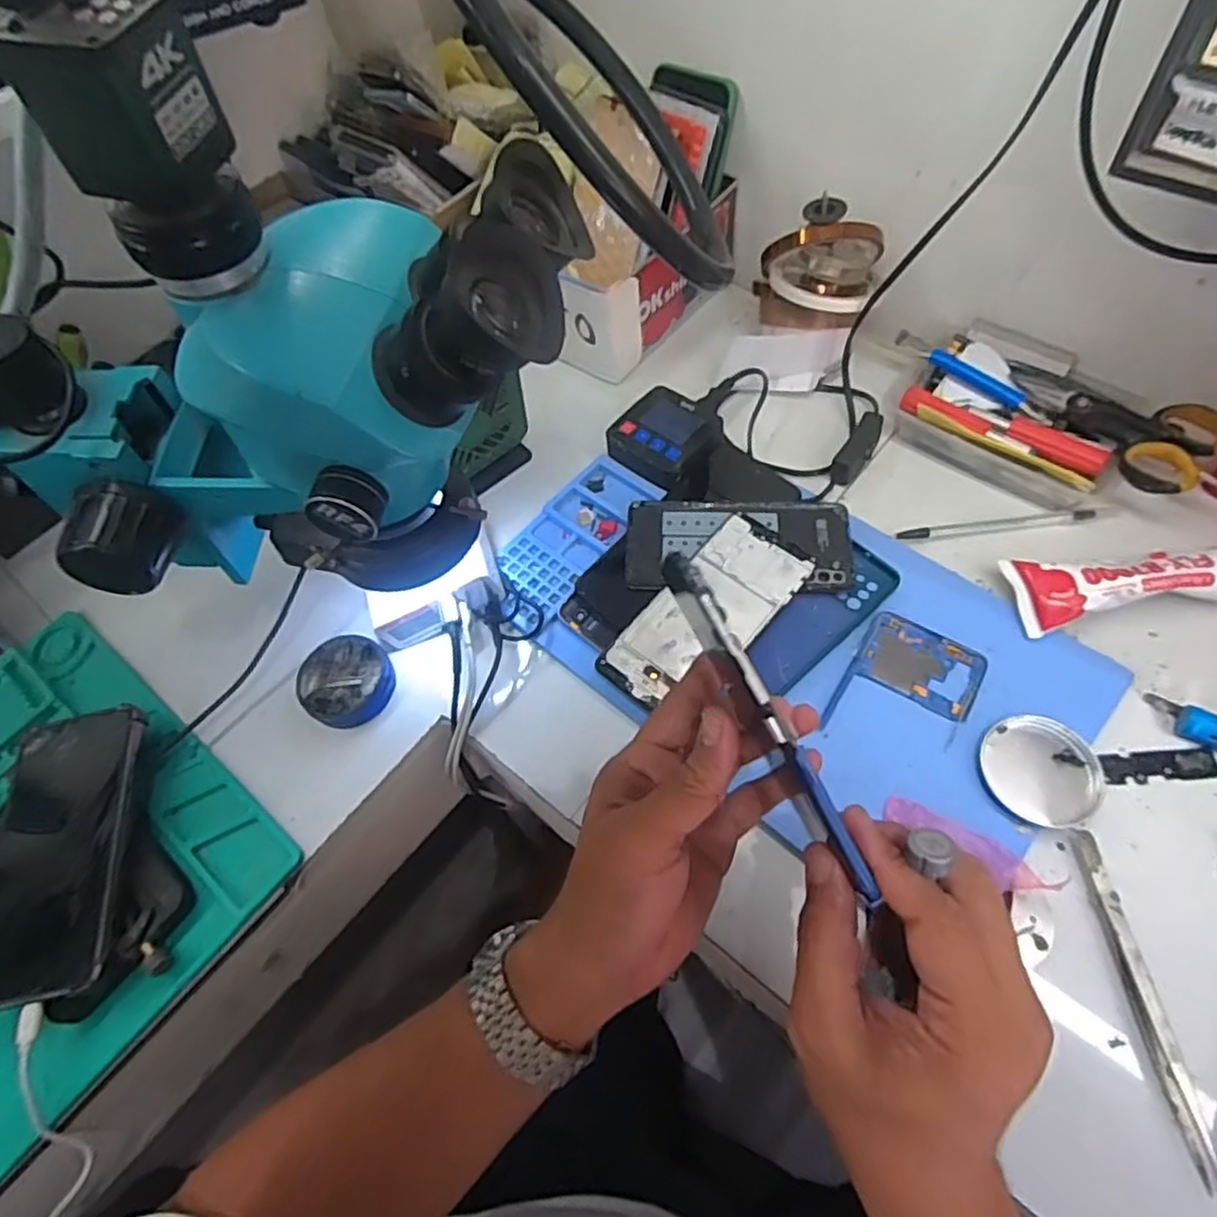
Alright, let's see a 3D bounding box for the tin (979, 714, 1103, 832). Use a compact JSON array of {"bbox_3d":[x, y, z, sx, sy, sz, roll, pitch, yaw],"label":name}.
[{"bbox_3d":[0.249,0.093,0.417,0.063,0.014,0.057,14,62,14],"label":"tin"}]

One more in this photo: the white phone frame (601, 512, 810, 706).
[{"bbox_3d":[0.065,0.003,0.477,0.067,0.005,0.146,37,70,21],"label":"white phone frame"}]

